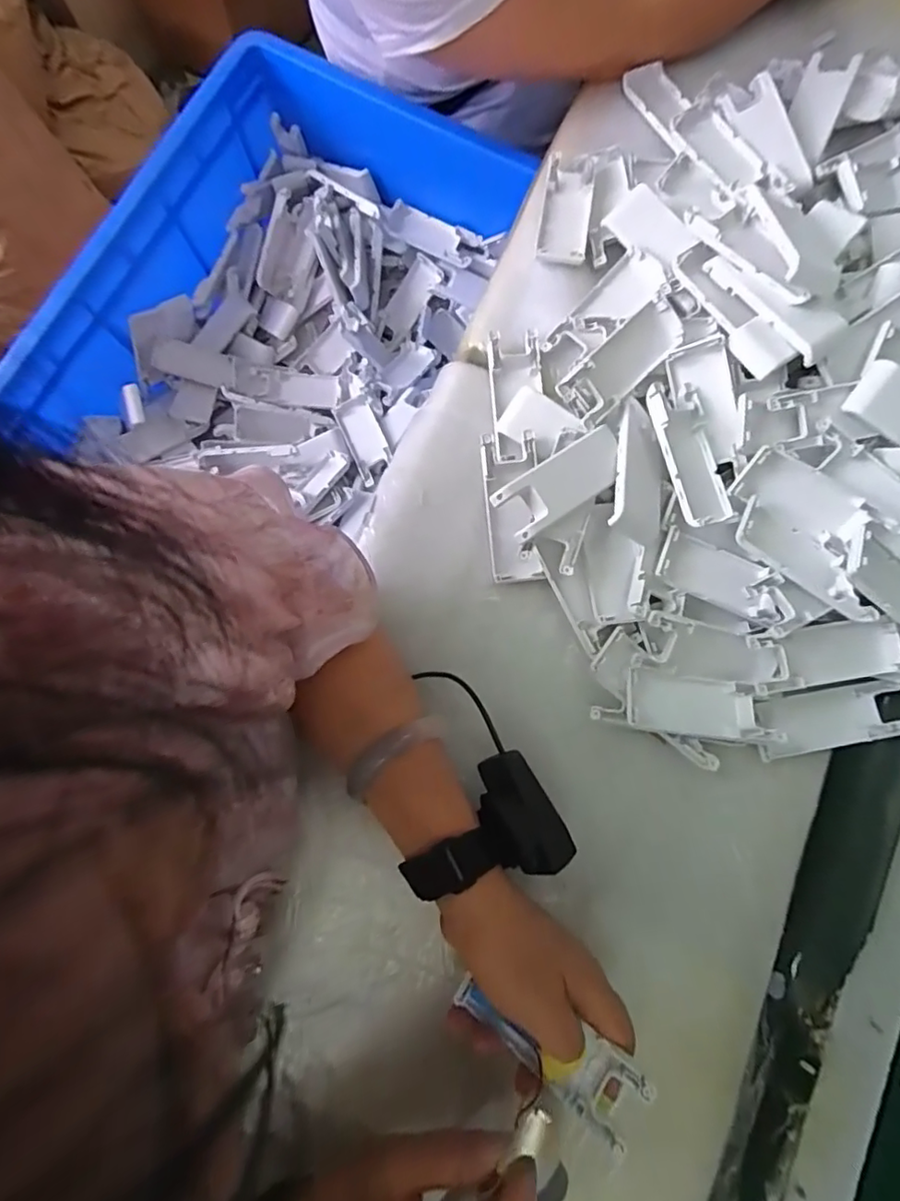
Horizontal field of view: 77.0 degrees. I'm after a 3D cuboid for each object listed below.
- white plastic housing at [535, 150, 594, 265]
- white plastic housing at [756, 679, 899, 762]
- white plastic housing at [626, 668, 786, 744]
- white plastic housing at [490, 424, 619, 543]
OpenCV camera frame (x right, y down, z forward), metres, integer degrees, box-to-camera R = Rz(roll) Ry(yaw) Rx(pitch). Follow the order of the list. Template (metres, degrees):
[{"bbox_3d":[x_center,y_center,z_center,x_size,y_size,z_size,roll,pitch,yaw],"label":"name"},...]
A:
[{"bbox_3d":[0.092,-0.309,0.448,0.038,0.012,0.098,10,80,2],"label":"white plastic housing"},{"bbox_3d":[0.259,0.082,0.390,0.102,0.019,0.039,-10,80,-1],"label":"white plastic housing"},{"bbox_3d":[0.165,0.069,0.373,0.102,0.013,0.040,7,63,-5],"label":"white plastic housing"},{"bbox_3d":[0.078,-0.079,0.381,0.098,0.007,0.039,-35,93,-13],"label":"white plastic housing"}]

